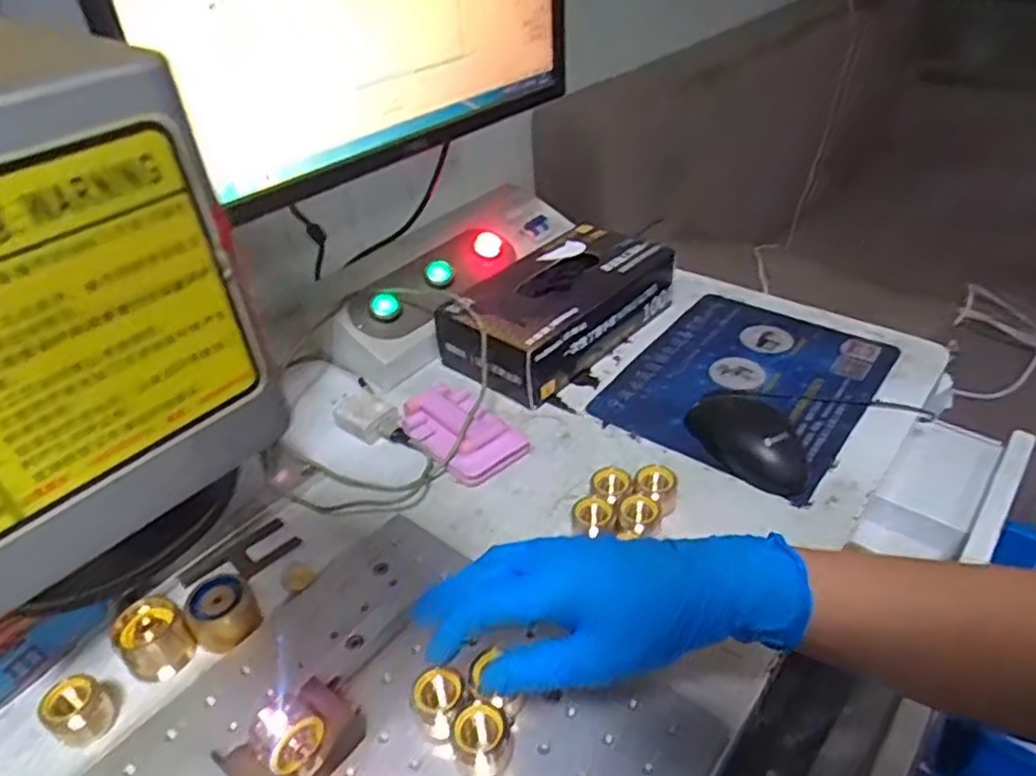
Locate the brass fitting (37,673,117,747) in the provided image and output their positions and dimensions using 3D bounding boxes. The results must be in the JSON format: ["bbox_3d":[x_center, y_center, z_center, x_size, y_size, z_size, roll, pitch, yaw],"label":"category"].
[{"bbox_3d":[-0.255,0.189,0.408,0.026,0.038,0.031,30,47,31],"label":"brass fitting"}]

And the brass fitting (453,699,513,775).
[{"bbox_3d":[-0.018,0.188,0.373,0.030,0.028,0.030,-4,38,3],"label":"brass fitting"}]

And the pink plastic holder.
[{"bbox_3d":[-0.047,0.032,0.586,0.068,0.021,0.106,-31,44,-29],"label":"pink plastic holder"}]

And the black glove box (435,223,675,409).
[{"bbox_3d":[0.041,-0.081,0.688,0.124,0.071,0.225,26,46,35],"label":"black glove box"}]

